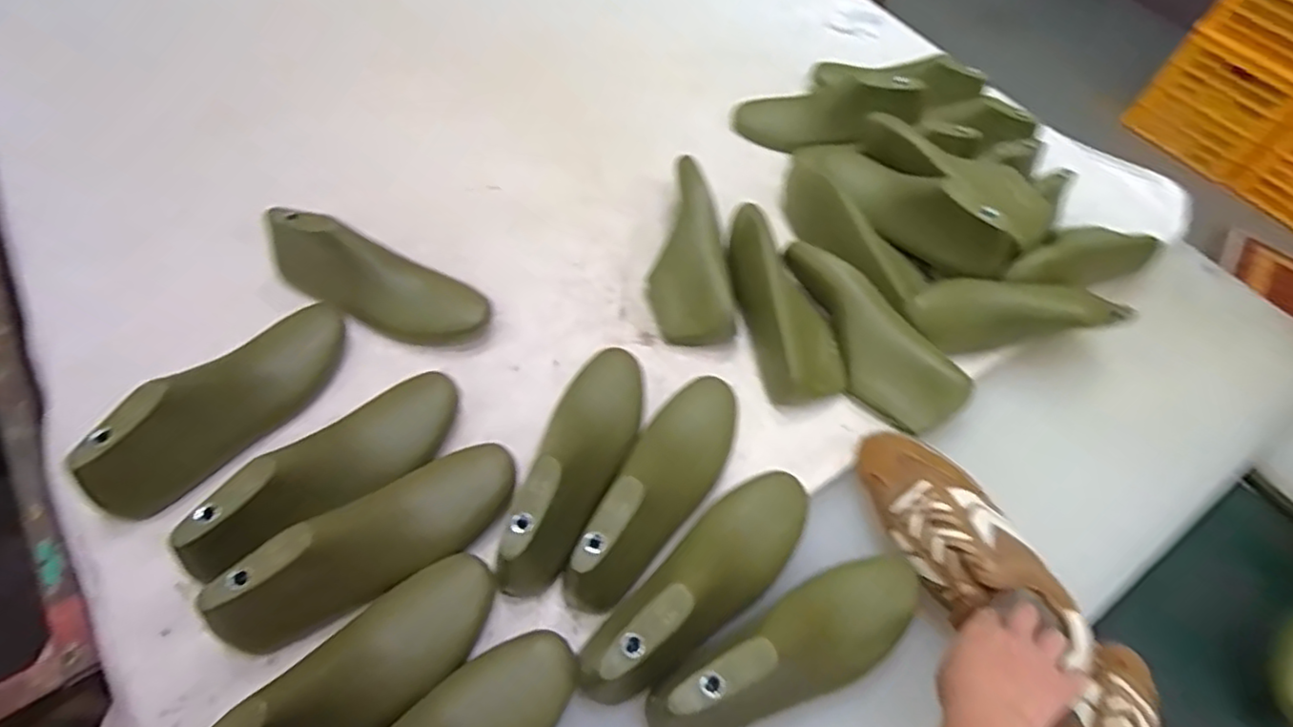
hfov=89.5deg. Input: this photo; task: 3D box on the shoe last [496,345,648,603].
[{"bbox_3d":[-0.058,0.080,0.591,0.079,0.081,0.252,15,55,5],"label":"shoe last"}]

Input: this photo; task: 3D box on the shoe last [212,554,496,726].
[{"bbox_3d":[-0.216,0.235,0.470,0.076,0.081,0.249,39,47,20],"label":"shoe last"}]

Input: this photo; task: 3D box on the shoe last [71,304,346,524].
[{"bbox_3d":[-0.371,0.025,0.582,0.067,0.082,0.247,23,56,10],"label":"shoe last"}]

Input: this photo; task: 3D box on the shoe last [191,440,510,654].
[{"bbox_3d":[-0.214,0.142,0.526,0.073,0.081,0.250,41,61,21],"label":"shoe last"}]

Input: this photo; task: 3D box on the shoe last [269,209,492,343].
[{"bbox_3d":[-0.286,-0.082,0.686,0.246,0.083,0.064,24,55,-6],"label":"shoe last"}]

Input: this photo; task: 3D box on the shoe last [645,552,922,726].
[{"bbox_3d":[0.121,0.224,0.516,0.257,0.091,0.079,-21,60,-19],"label":"shoe last"}]

